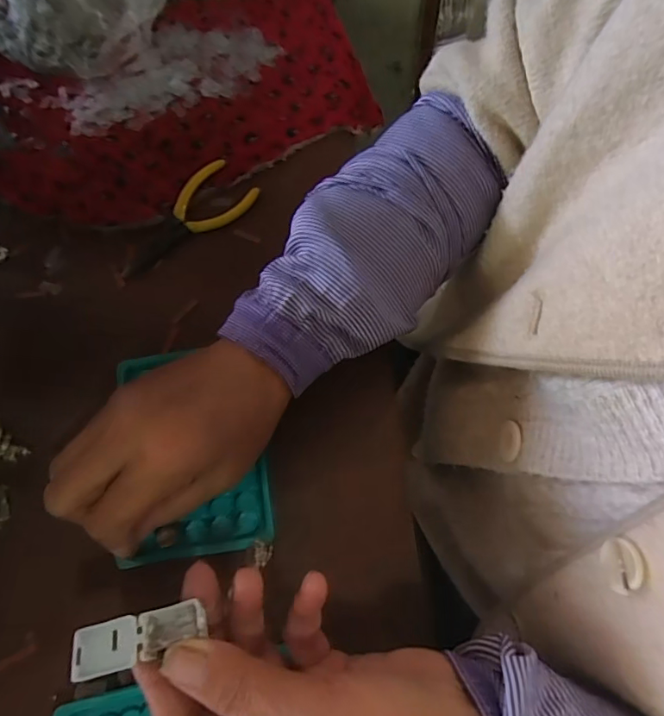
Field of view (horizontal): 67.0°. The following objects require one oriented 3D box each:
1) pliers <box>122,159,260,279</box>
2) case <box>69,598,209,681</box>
[{"bbox_3d":[-0.115,-0.106,0.390,0.048,0.009,0.118,41,73,17],"label":"pliers"},{"bbox_3d":[-0.083,0.118,0.212,0.057,0.006,0.019,-18,67,0],"label":"case"}]

